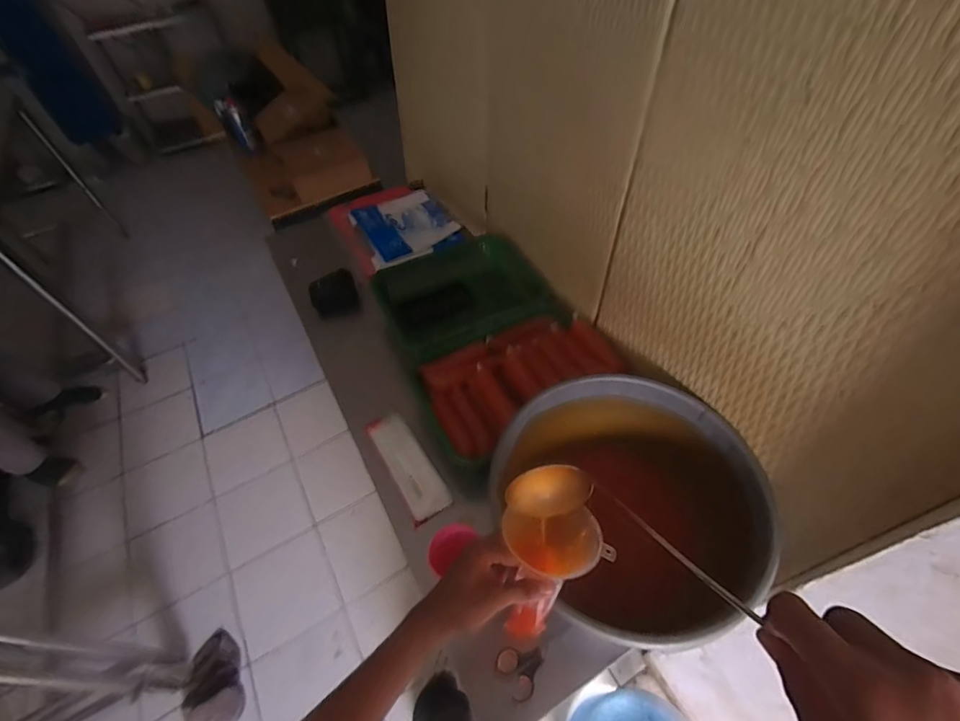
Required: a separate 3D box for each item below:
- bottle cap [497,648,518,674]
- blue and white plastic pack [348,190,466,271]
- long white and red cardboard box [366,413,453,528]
[{"bbox_3d":[0.038,0.422,0.628,0.031,0.007,0.026,-32,56,-19],"label":"bottle cap"},{"bbox_3d":[-0.204,-0.374,1.249,0.254,0.035,0.279,-23,54,-13],"label":"blue and white plastic pack"},{"bbox_3d":[-0.133,0.187,0.813,0.075,0.027,0.214,-28,55,-16],"label":"long white and red cardboard box"}]

